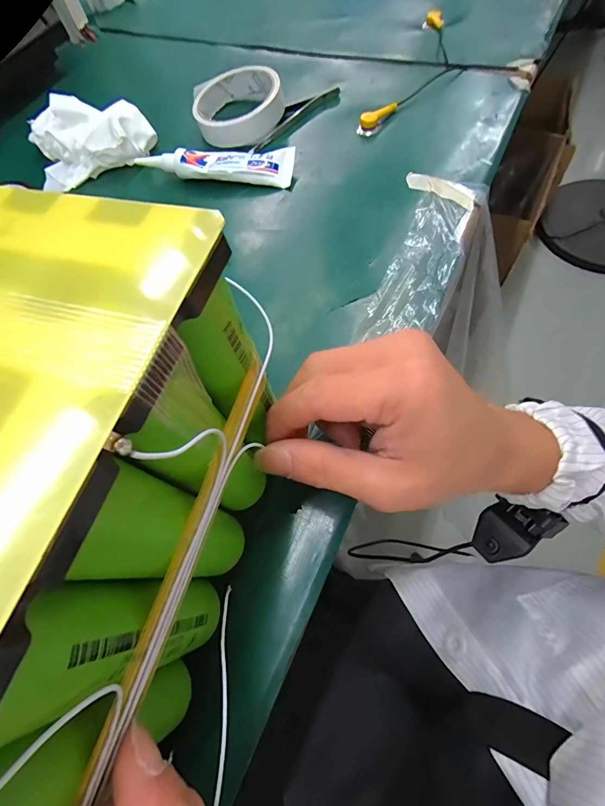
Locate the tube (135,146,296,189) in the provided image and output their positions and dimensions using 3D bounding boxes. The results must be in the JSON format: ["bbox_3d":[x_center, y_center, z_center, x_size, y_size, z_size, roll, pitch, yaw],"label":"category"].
[{"bbox_3d":[-0.079,-0.218,0.328,0.142,0.015,0.031,4,66,7],"label":"tube"}]

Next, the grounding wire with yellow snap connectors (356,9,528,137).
[{"bbox_3d":[0.153,-0.330,0.362,0.123,0.022,0.205,23,68,13],"label":"grounding wire with yellow snap connectors"}]

